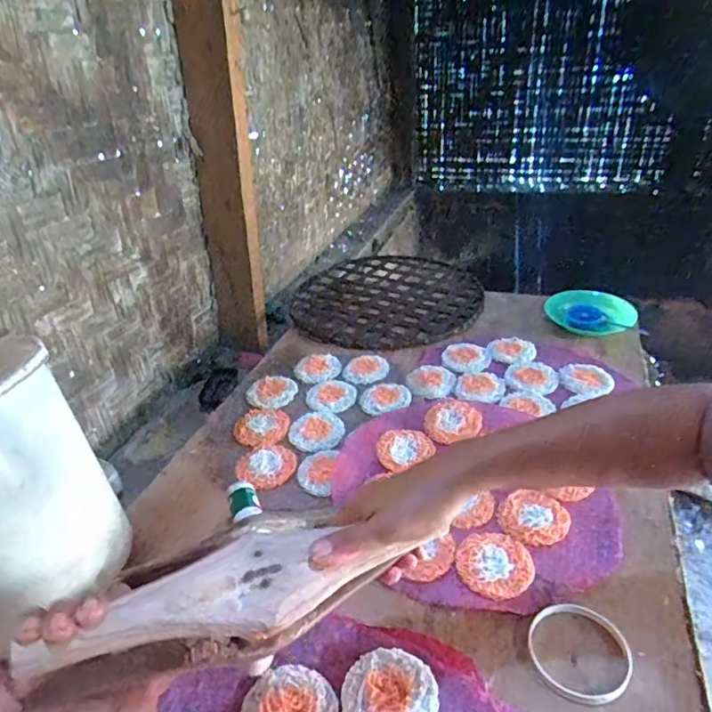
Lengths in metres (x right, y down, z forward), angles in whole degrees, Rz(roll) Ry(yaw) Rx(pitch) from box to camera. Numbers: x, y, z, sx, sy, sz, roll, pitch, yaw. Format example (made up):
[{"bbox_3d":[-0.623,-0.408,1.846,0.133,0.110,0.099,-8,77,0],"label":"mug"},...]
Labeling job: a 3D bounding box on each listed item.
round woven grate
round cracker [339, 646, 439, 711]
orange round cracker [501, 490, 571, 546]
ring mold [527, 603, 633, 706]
[{"bbox_3d":[0.066,-0.134,1.151,0.393,0.016,0.416,-3,31,2],"label":"round woven grate"},{"bbox_3d":[0.029,0.295,0.462,0.081,0.007,0.078,-3,31,2],"label":"round cracker"},{"bbox_3d":[0.212,0.190,0.629,0.073,0.013,0.067,-3,31,2],"label":"orange round cracker"},{"bbox_3d":[0.209,0.274,0.498,0.095,0.007,0.088,-3,31,2],"label":"ring mold"}]

